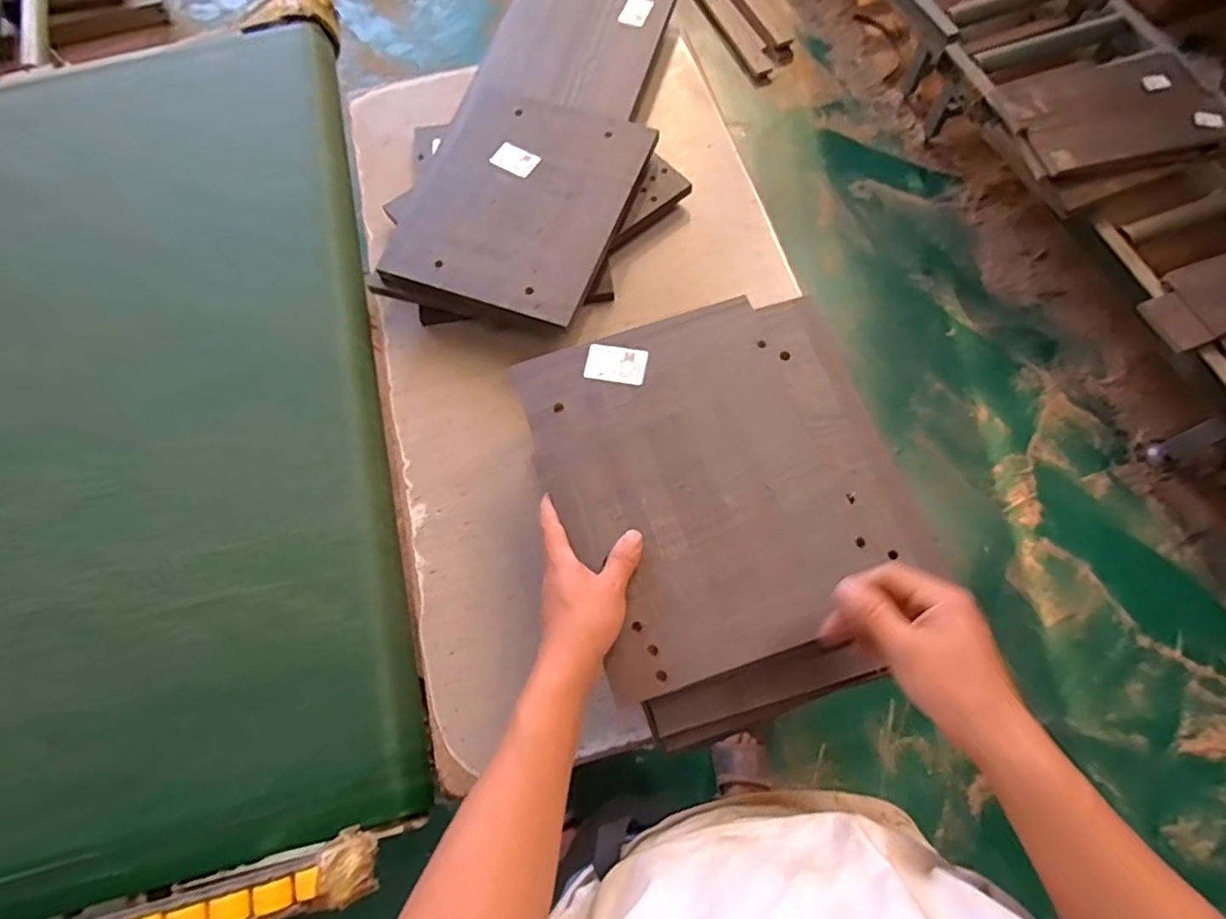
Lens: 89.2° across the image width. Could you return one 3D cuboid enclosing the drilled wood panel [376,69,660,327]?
[{"bbox_3d":[-0.130,-0.353,0.830,0.291,0.025,0.349,18,71,9],"label":"drilled wood panel"}]

